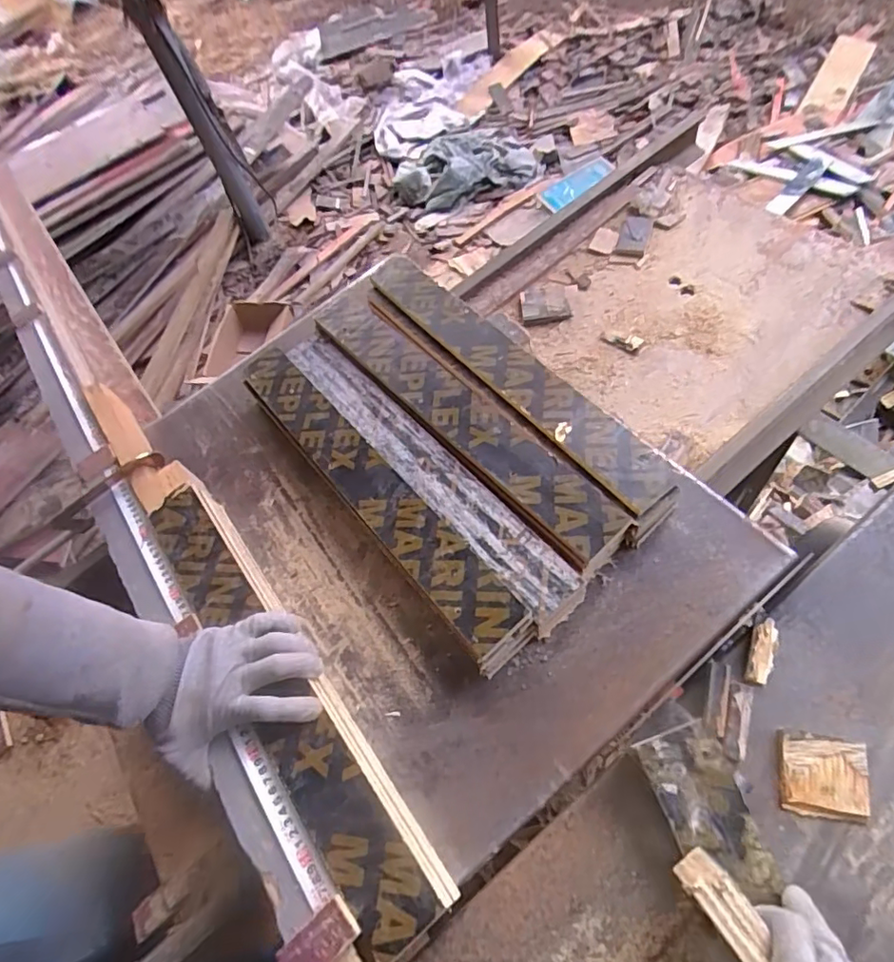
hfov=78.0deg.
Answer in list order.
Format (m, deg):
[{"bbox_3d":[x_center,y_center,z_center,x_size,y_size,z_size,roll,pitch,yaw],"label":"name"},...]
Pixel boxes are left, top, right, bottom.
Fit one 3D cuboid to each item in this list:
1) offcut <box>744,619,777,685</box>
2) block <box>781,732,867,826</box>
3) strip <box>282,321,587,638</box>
[{"bbox_3d":[0.293,0.158,0.513,0.022,0.007,0.062,22,64,15],"label":"offcut"},{"bbox_3d":[0.314,0.247,0.459,0.064,0.015,0.061,8,61,8],"label":"block"},{"bbox_3d":[-0.040,-0.044,0.650,0.080,0.039,0.512,-37,65,-16],"label":"strip"}]

